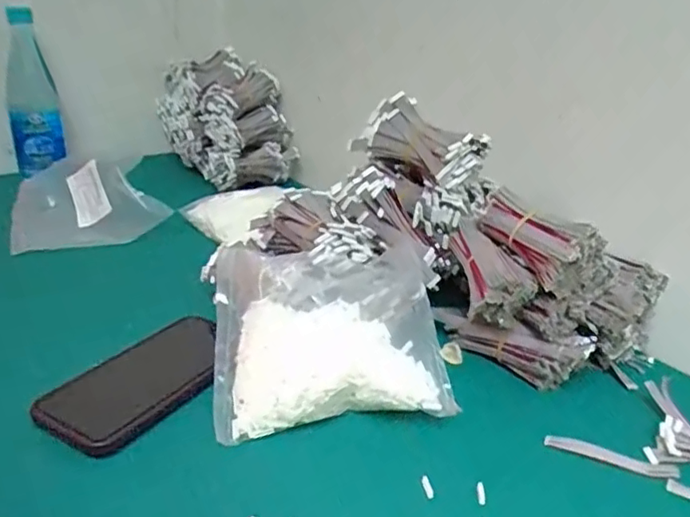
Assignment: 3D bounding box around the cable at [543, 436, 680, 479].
[{"bbox_3d":[0.183,0.136,0.418,0.086,0.008,0.012,11,26,16],"label":"cable"}]

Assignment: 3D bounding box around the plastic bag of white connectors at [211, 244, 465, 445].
[{"bbox_3d":[-0.016,0.049,0.471,0.163,0.037,0.168,-4,48,-8],"label":"plastic bag of white connectors"}]

